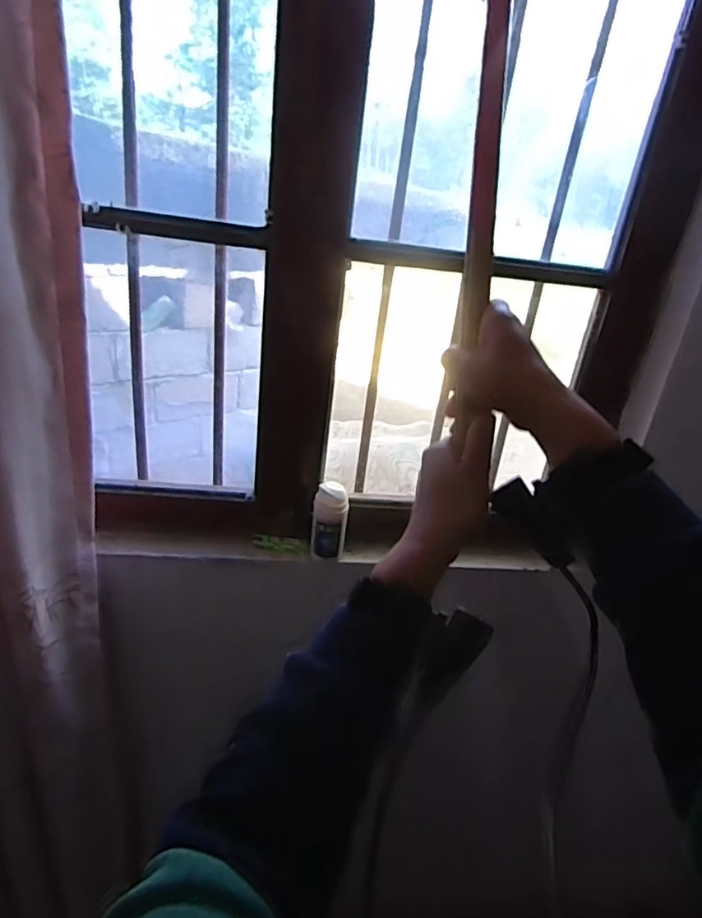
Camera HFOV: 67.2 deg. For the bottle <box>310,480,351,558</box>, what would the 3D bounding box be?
[{"bbox_3d":[-0.029,0.086,0.743,0.048,0.107,0.034,9,24,3],"label":"bottle"}]

